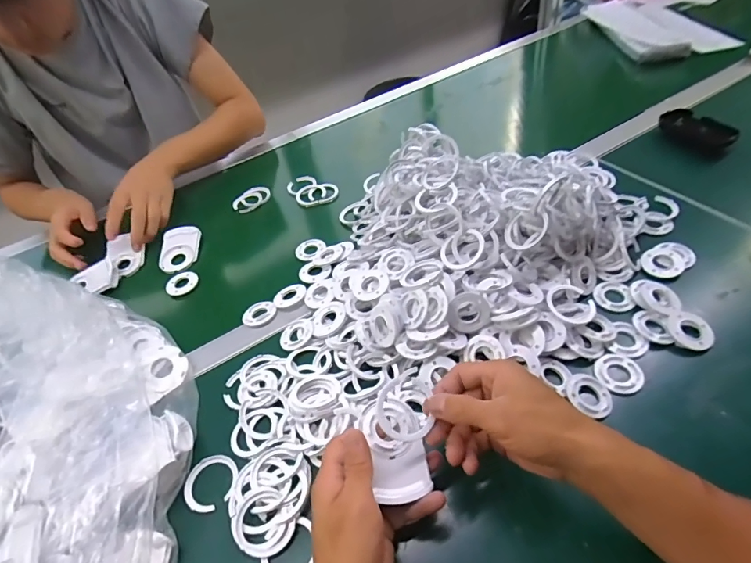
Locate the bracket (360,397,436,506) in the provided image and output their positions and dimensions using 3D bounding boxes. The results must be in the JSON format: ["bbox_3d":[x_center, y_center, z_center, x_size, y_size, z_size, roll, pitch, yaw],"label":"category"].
[{"bbox_3d":[0.017,0.138,0.368,0.047,0.021,0.080,-13,49,-6],"label":"bracket"}]

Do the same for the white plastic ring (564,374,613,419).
[{"bbox_3d":[0.206,0.109,0.421,0.041,0.009,0.045,-6,45,6],"label":"white plastic ring"}]

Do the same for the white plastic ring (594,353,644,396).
[{"bbox_3d":[0.244,0.092,0.438,0.043,0.006,0.043,-6,45,6],"label":"white plastic ring"}]

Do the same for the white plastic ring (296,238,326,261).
[{"bbox_3d":[-0.097,-0.048,0.641,0.039,0.009,0.041,-6,45,6],"label":"white plastic ring"}]

